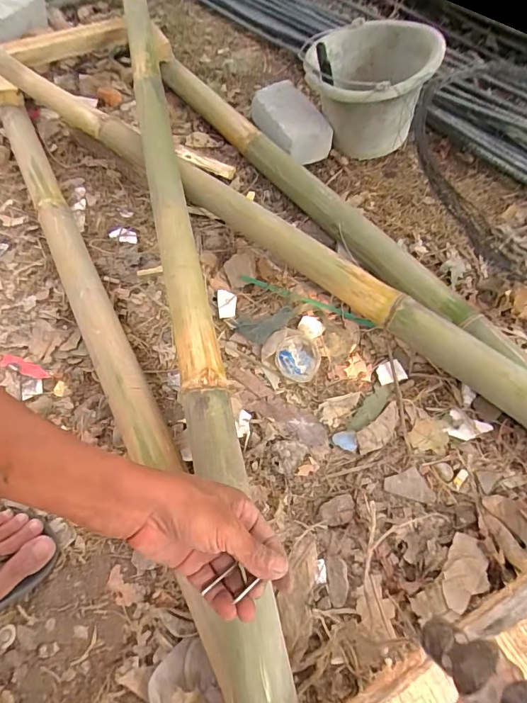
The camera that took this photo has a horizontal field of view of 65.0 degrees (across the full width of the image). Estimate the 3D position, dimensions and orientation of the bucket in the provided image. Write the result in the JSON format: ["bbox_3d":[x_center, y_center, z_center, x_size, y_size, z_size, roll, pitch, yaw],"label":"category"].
[{"bbox_3d":[0.197,-0.507,0.814,0.226,0.180,0.250,8,58,5],"label":"bucket"}]

